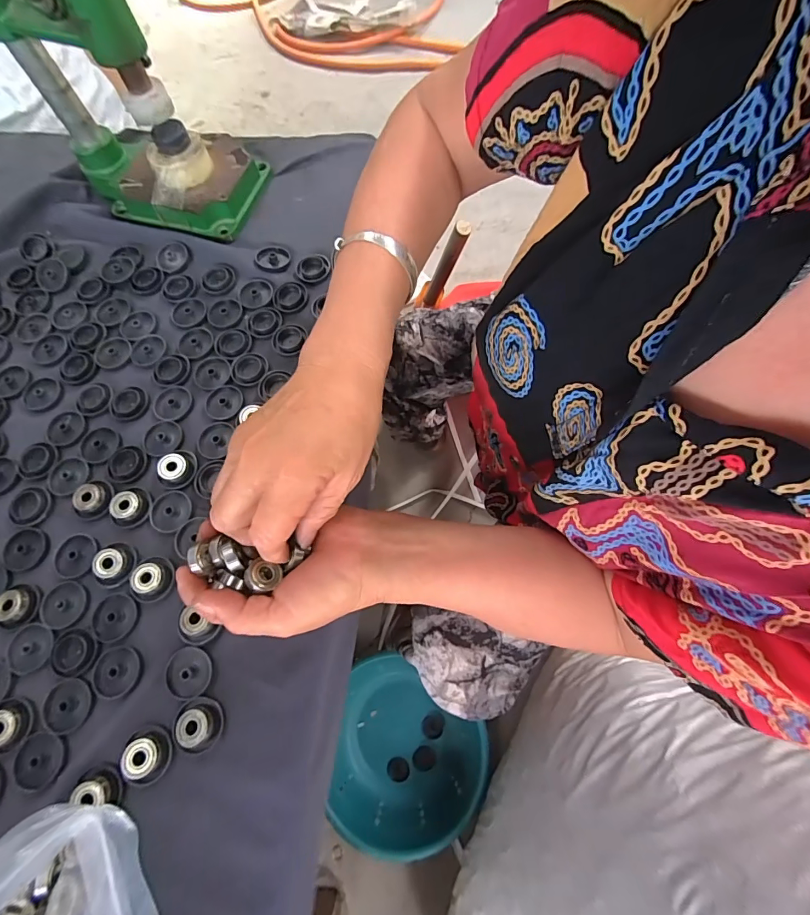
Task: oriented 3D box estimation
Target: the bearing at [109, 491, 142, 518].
[{"bbox_3d":[-0.224,0.038,0.331,0.019,0.007,0.020,-38,73,-11],"label":"bearing"}]

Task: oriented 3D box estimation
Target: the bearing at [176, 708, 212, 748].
[{"bbox_3d":[-0.142,0.182,0.281,0.021,0.011,0.021,-1,70,2],"label":"bearing"}]

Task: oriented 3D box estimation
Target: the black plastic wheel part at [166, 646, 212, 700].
[{"bbox_3d":[-0.154,0.153,0.296,0.032,0.004,0.032,-1,70,2],"label":"black plastic wheel part"}]

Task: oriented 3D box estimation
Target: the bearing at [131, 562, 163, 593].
[{"bbox_3d":[-0.195,0.092,0.316,0.020,0.013,0.021,-1,70,2],"label":"bearing"}]

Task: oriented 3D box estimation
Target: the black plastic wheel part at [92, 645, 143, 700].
[{"bbox_3d":[-0.207,0.154,0.297,0.032,0.006,0.032,-1,70,2],"label":"black plastic wheel part"}]

